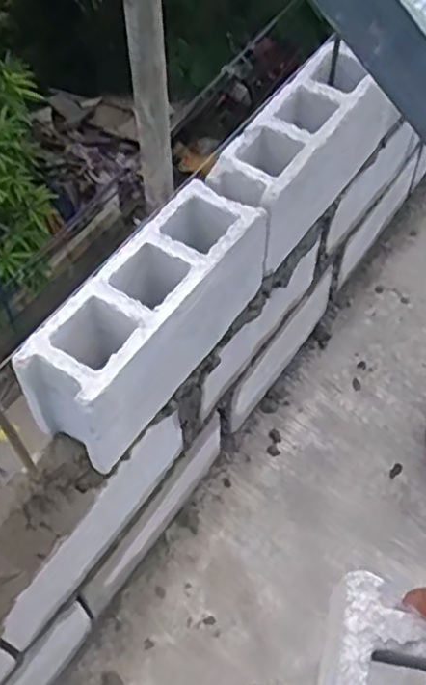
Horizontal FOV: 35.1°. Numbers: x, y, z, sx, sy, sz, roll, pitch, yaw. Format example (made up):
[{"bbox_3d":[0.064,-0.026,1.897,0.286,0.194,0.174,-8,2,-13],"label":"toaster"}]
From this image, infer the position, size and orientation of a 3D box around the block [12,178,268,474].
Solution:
[{"bbox_3d":[-0.082,-0.037,0.946,0.131,0.174,0.394,31,61,18],"label":"block"}]

